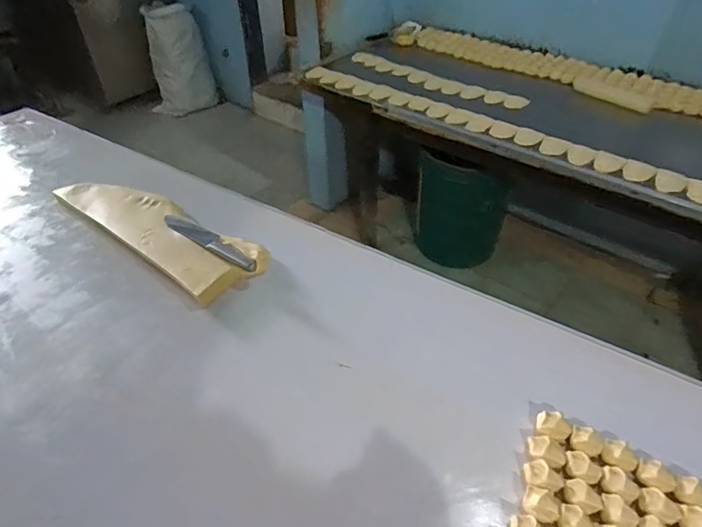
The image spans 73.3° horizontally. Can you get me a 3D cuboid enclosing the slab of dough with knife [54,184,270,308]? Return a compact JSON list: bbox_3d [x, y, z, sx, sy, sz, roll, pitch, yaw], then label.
[{"bbox_3d":[-0.453,-0.090,1.079,0.627,0.041,0.173,27,48,30],"label":"slab of dough with knife"}]

